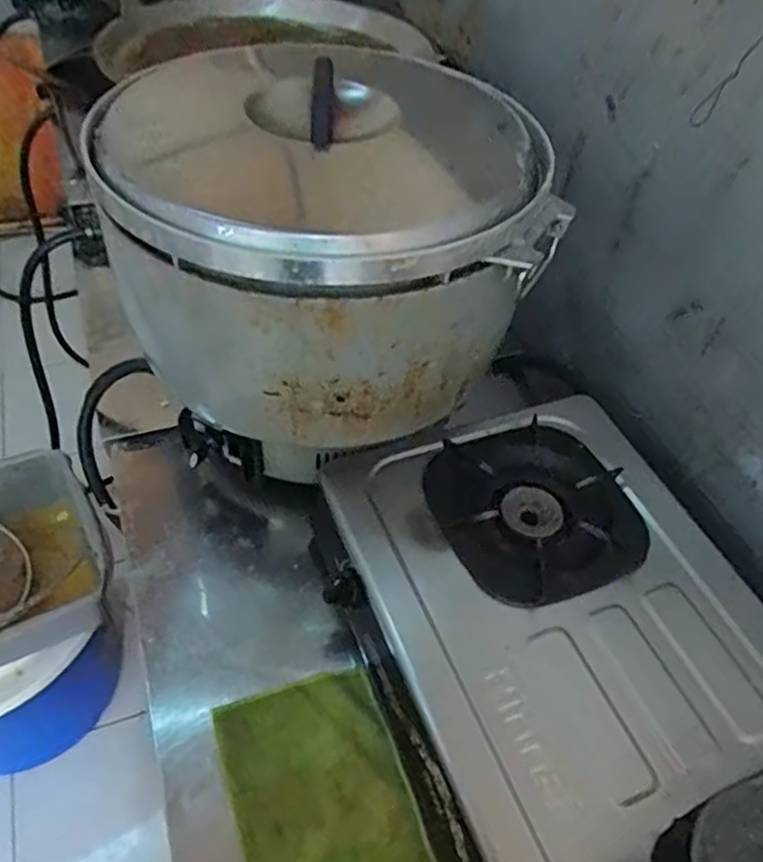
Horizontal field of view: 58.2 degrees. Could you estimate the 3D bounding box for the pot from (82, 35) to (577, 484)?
[{"bbox_3d":[-0.077,-0.205,0.792,0.425,0.300,0.437,3,47,-3],"label":"pot"}]

